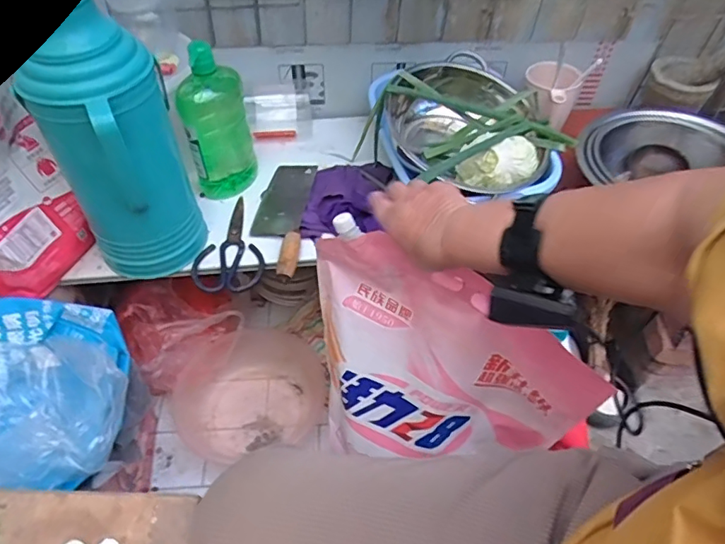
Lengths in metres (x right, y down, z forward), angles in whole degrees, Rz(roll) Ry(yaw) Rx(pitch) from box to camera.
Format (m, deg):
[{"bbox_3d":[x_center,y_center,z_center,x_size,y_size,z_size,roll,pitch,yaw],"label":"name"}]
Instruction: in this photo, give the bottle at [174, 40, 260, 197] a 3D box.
[{"bbox_3d":[-0.225,-0.231,0.815,0.094,0.234,0.069,-10,50,-8],"label":"bottle"}]

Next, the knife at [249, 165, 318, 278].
[{"bbox_3d":[-0.130,-0.089,0.830,0.082,0.025,0.241,4,49,3],"label":"knife"}]

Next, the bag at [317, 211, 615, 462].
[{"bbox_3d":[0.079,0.134,0.669,0.357,0.307,0.135,21,52,17],"label":"bag"}]

